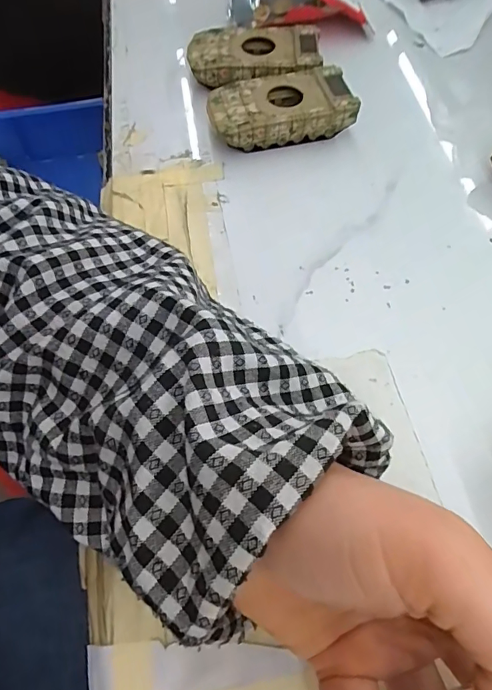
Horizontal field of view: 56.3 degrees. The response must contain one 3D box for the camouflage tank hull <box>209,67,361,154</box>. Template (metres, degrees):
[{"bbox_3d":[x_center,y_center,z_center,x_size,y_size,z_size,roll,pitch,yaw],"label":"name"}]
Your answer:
[{"bbox_3d":[0.024,-0.162,0.320,0.096,0.026,0.050,-12,63,-5],"label":"camouflage tank hull"}]

